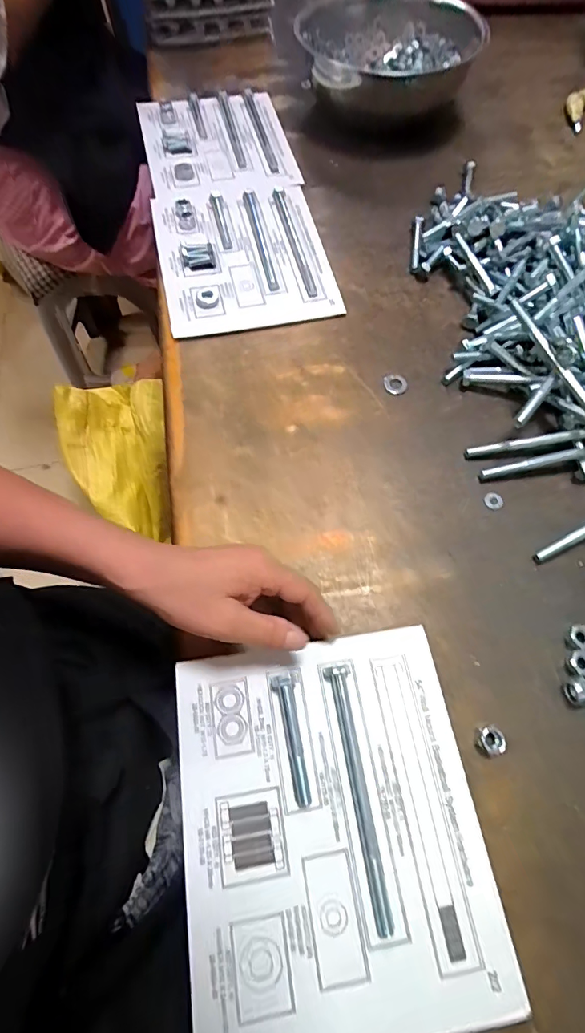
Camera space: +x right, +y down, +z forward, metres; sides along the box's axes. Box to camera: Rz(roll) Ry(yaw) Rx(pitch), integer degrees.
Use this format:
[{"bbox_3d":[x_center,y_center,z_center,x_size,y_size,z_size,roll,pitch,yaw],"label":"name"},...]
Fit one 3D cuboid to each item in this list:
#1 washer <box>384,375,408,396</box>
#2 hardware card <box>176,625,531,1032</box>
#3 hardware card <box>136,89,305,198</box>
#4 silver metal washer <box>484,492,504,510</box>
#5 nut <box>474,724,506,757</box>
[{"bbox_3d":[0.105,-0.134,0.452,0.024,0.004,0.022,-5,65,-4],"label":"washer"},{"bbox_3d":[0.025,0.199,0.293,0.189,0.006,0.222,-8,66,-6],"label":"hardware card"},{"bbox_3d":[-0.102,-0.509,0.600,0.190,0.013,0.236,-12,66,-8],"label":"hardware card"},{"bbox_3d":[0.183,-0.015,0.406,0.015,0.004,0.016,-13,66,-8],"label":"silver metal washer"},{"bbox_3d":[0.143,0.162,0.321,0.016,0.013,0.020,13,65,4],"label":"nut"}]

